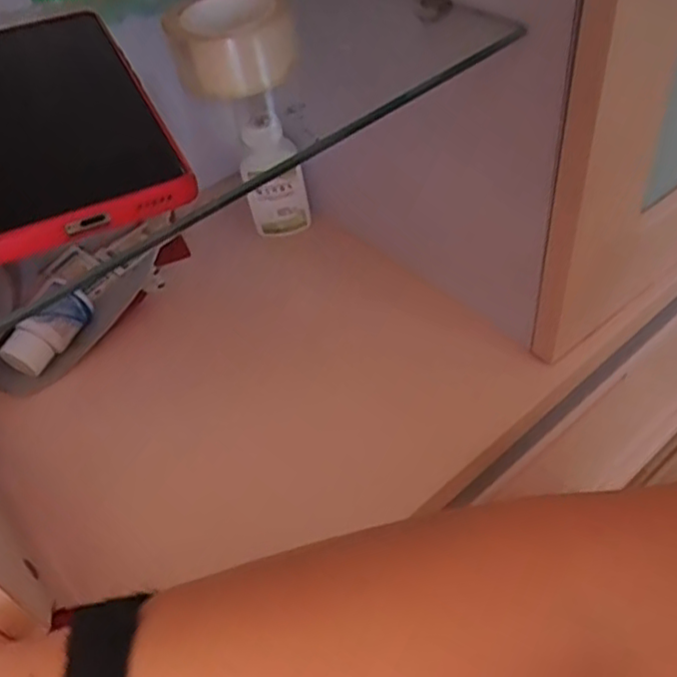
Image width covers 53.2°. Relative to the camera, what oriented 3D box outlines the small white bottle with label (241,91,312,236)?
[{"bbox_3d":[-0.049,-0.127,0.517,0.046,0.101,0.026,-6,46,-3],"label":"small white bottle with label"}]

